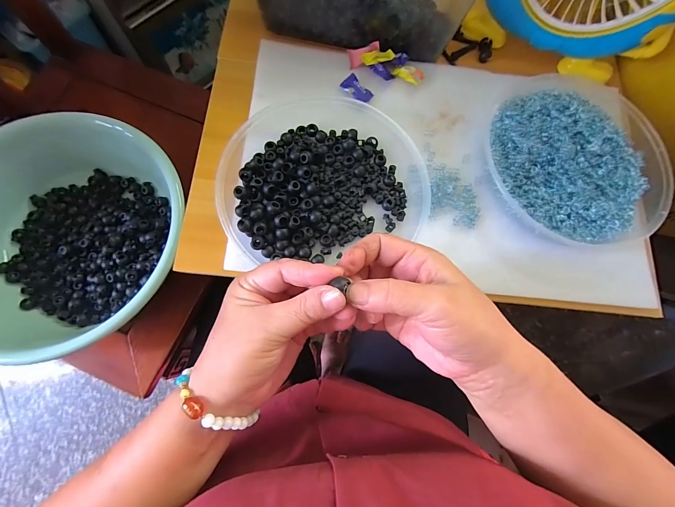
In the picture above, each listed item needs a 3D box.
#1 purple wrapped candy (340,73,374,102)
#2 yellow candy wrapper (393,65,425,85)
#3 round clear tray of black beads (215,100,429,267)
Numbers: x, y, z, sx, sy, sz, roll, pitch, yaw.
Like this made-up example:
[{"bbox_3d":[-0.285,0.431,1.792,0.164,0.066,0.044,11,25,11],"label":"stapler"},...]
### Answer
[{"bbox_3d":[0.026,-0.215,0.402,0.023,0.005,0.044,-40,80,-11],"label":"purple wrapped candy"},{"bbox_3d":[0.098,-0.246,0.422,0.041,0.008,0.023,25,76,5],"label":"yellow candy wrapper"},{"bbox_3d":[-0.015,-0.094,0.367,0.233,0.051,0.224,0,75,-2],"label":"round clear tray of black beads"}]

